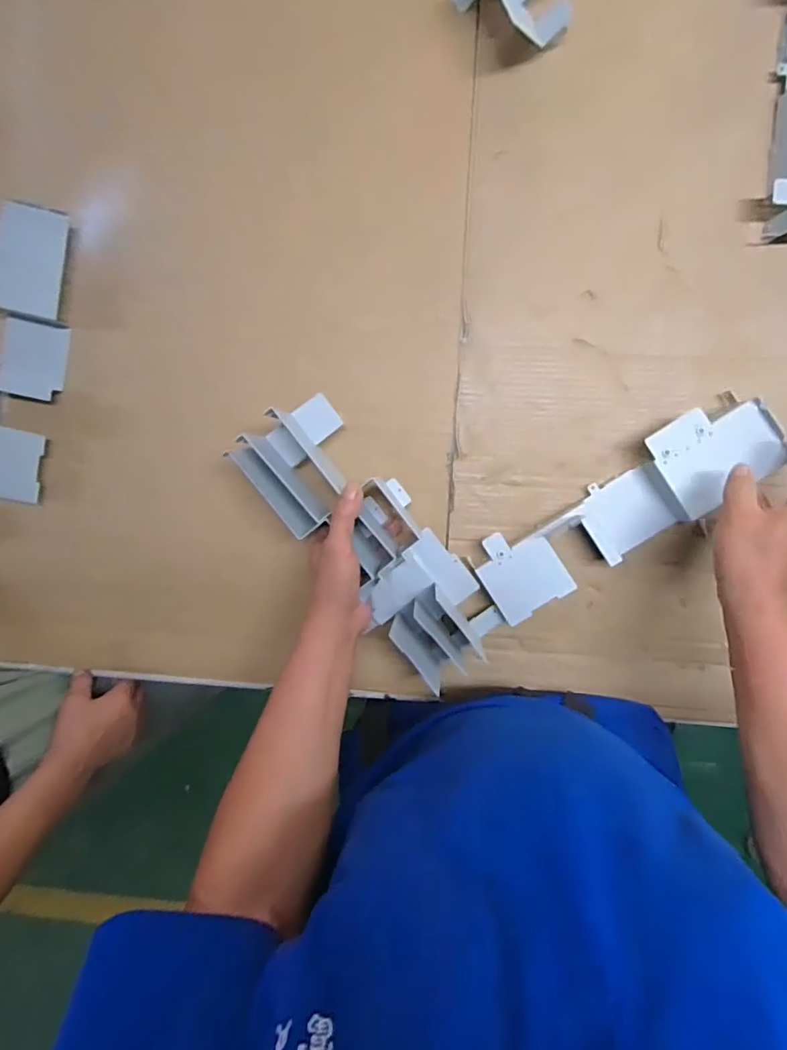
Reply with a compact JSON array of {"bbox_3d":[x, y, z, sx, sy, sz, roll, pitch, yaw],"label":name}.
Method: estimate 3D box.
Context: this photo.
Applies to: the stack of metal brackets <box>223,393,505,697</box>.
[{"bbox_3d":[-0.016,0.027,0.562,0.112,0.086,0.353,-41,97,9],"label":"stack of metal brackets"}]

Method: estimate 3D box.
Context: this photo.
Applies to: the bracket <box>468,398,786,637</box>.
[{"bbox_3d":[0.222,-0.013,0.552,0.342,0.046,0.094,-35,93,9],"label":"bracket"}]

